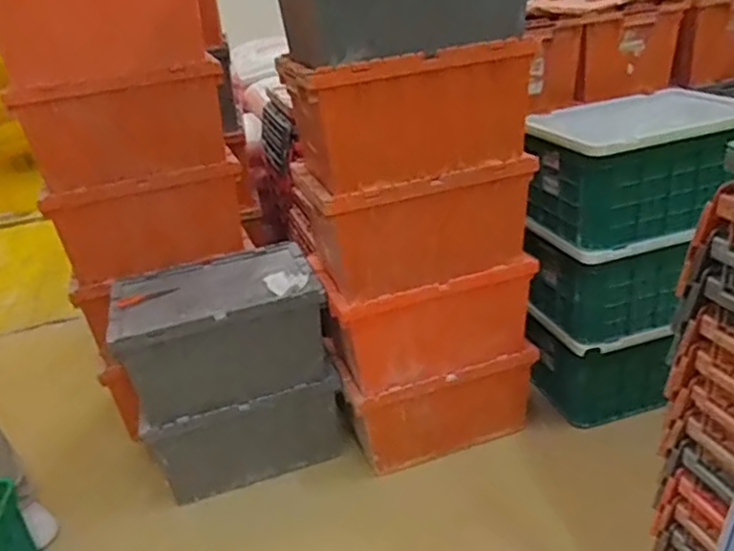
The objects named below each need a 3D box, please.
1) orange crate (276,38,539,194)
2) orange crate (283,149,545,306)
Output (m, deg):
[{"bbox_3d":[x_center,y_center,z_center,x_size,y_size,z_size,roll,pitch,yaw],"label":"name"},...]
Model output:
[{"bbox_3d":[0.124,-0.440,1.697,0.620,0.318,0.333,-15,27,-16],"label":"orange crate"},{"bbox_3d":[0.131,-0.166,1.854,0.613,0.322,0.337,-15,27,-16],"label":"orange crate"}]

